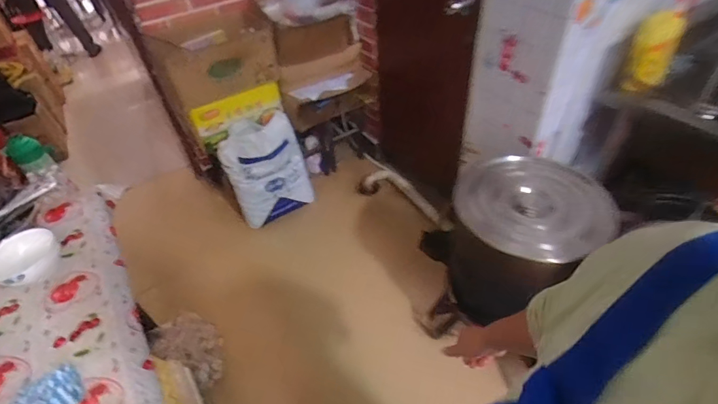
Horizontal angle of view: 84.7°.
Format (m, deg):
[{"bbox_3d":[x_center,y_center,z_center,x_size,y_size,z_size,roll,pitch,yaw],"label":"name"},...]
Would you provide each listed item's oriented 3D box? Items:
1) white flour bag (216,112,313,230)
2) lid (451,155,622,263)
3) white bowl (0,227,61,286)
[{"bbox_3d":[-0.431,-0.151,1.884,0.364,0.492,0.168,-18,46,-13],"label":"white flour bag"},{"bbox_3d":[0.459,-0.004,1.071,0.360,0.046,0.400,-26,48,-20],"label":"lid"},{"bbox_3d":[-0.806,0.133,0.954,0.143,0.078,0.143,-3,45,3],"label":"white bowl"}]

